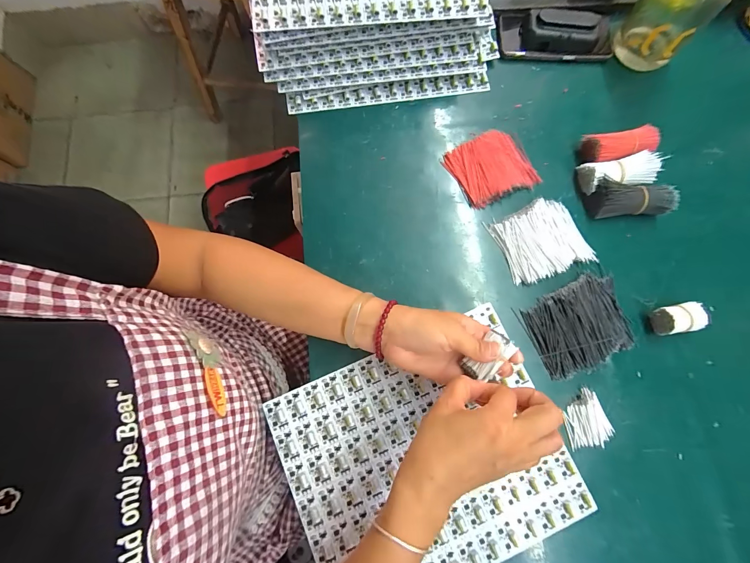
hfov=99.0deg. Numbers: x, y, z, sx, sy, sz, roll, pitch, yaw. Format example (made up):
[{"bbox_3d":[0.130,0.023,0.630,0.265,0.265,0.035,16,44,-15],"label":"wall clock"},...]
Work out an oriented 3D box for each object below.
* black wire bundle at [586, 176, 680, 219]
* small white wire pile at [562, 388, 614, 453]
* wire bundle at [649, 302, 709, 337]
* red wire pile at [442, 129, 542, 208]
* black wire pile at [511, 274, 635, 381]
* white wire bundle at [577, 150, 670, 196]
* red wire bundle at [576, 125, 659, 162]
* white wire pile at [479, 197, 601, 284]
[{"bbox_3d":[0.330,-0.106,0.411,0.095,0.034,0.042,0,77,0],"label":"black wire bundle"},{"bbox_3d":[0.239,0.154,0.362,0.049,0.009,0.059,-10,77,-3],"label":"small white wire pile"},{"bbox_3d":[0.356,0.044,0.376,0.044,0.029,0.032,-10,77,-3],"label":"wire bundle"},{"bbox_3d":[0.156,-0.153,0.429,0.099,0.021,0.090,-26,79,-6],"label":"red wire pile"},{"bbox_3d":[0.248,0.051,0.382,0.122,0.021,0.094,-25,78,-6],"label":"black wire pile"},{"bbox_3d":[0.316,-0.141,0.415,0.086,0.034,0.040,-7,77,-2],"label":"white wire bundle"},{"bbox_3d":[0.325,-0.181,0.429,0.086,0.031,0.042,-5,77,-2],"label":"red wire bundle"},{"bbox_3d":[0.213,-0.053,0.404,0.107,0.021,0.091,-21,78,-5],"label":"white wire pile"}]

